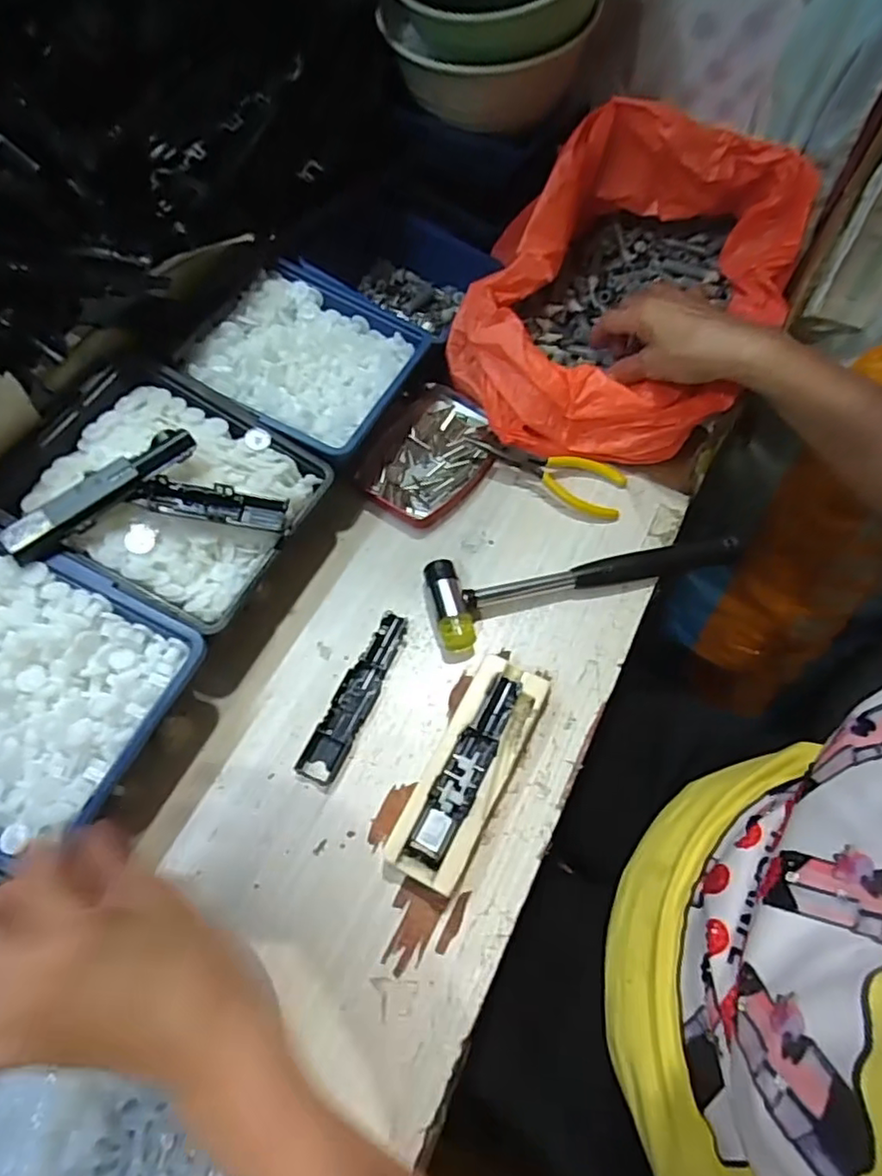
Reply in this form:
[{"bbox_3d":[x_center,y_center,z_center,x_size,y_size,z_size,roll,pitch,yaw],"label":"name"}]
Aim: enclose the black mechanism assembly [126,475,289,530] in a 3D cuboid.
[{"bbox_3d":[-0.141,-0.052,0.390,0.088,0.015,0.021,8,61,-16],"label":"black mechanism assembly"}]

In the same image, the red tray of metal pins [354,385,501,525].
[{"bbox_3d":[-0.008,-0.103,0.490,0.080,0.015,0.119,27,64,10],"label":"red tray of metal pins"}]

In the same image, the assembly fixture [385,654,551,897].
[{"bbox_3d":[0.018,0.107,0.378,0.045,0.028,0.135,26,63,9],"label":"assembly fixture"}]

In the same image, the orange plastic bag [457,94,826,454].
[{"bbox_3d":[0.139,-0.231,0.477,0.235,0.142,0.210,8,62,0],"label":"orange plastic bag"}]

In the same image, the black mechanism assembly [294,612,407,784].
[{"bbox_3d":[-0.053,0.066,0.405,0.024,0.010,0.117,24,63,9],"label":"black mechanism assembly"}]

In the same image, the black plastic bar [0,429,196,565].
[{"bbox_3d":[-0.198,-0.056,0.375,0.018,0.021,0.117,42,67,17],"label":"black plastic bar"}]

